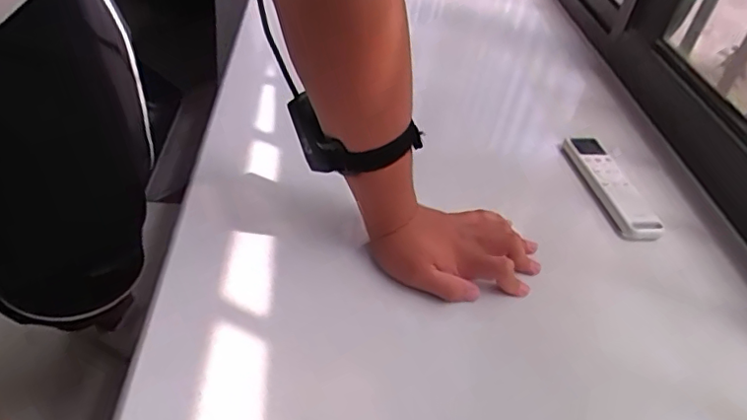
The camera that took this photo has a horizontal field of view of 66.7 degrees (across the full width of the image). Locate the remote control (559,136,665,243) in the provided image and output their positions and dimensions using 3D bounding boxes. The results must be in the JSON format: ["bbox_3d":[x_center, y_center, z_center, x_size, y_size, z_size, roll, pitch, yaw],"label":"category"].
[{"bbox_3d":[0.261,-0.029,0.632,0.041,0.026,0.170,-1,41,-12],"label":"remote control"}]

